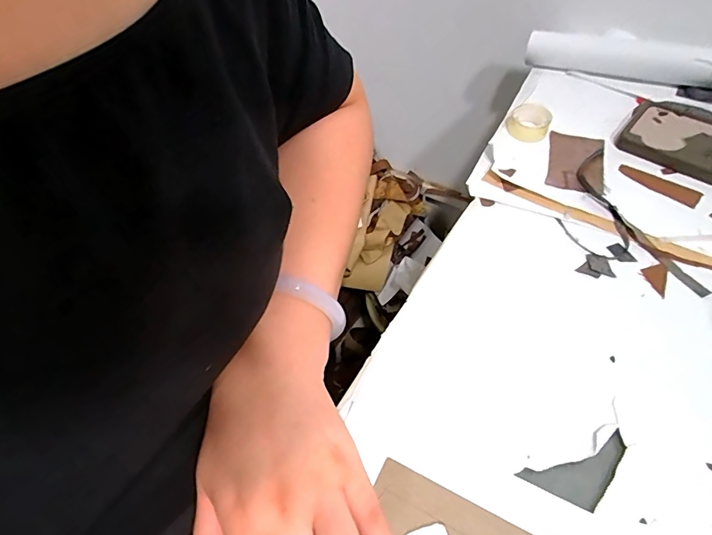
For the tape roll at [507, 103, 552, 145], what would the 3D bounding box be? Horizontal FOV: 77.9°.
[{"bbox_3d":[0.178,-0.149,0.458,0.041,0.023,0.041,-2,53,2],"label":"tape roll"}]

